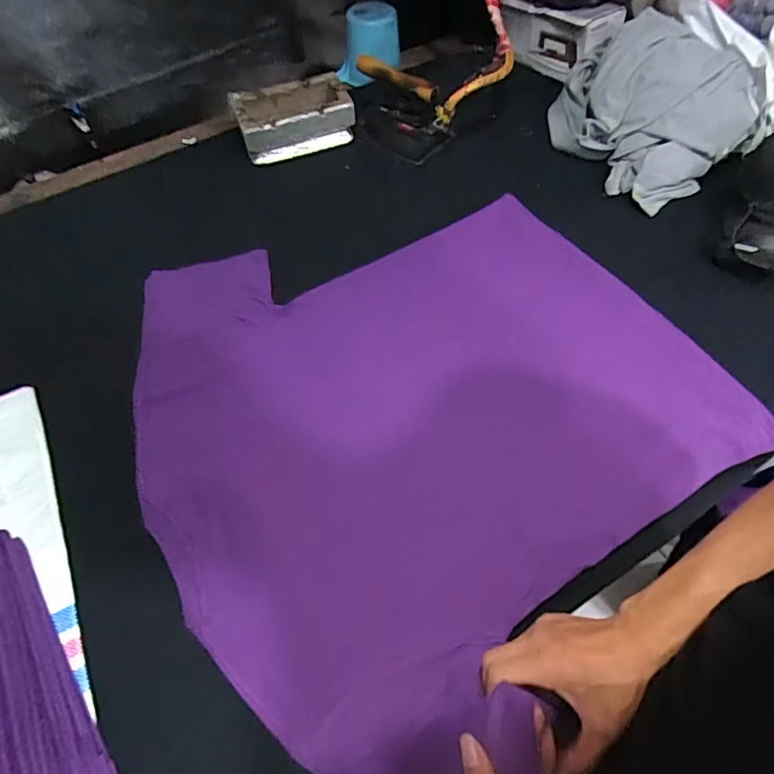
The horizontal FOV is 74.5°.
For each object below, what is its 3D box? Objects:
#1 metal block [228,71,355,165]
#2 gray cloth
[{"bbox_3d":[-0.182,-0.531,1.017,0.227,0.092,0.122,-15,60,-7],"label":"metal block"},{"bbox_3d":[0.461,-0.505,0.904,0.325,0.148,0.299,36,66,21],"label":"gray cloth"}]

